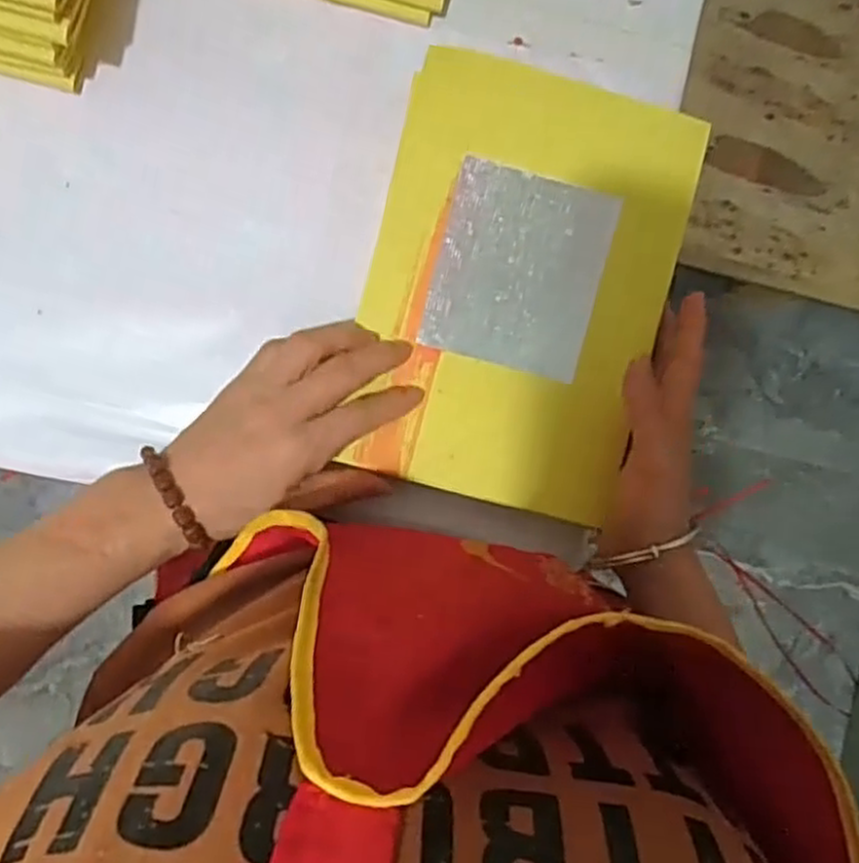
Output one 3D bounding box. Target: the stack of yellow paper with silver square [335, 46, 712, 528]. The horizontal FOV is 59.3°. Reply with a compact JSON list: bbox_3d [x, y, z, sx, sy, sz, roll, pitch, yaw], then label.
[{"bbox_3d":[0.049,-0.079,0.407,0.157,0.019,0.227,14,89,-4],"label":"stack of yellow paper with silver square"}]

